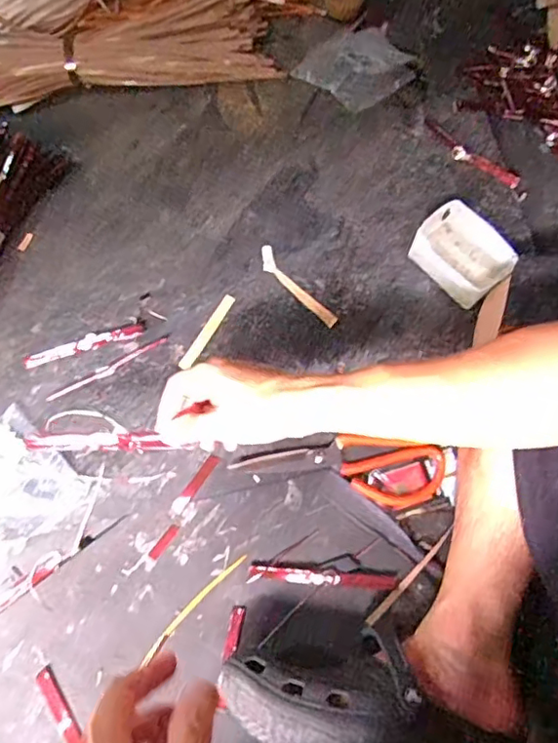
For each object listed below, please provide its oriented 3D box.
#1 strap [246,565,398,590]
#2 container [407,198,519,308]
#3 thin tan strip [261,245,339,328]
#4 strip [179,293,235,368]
[{"bbox_3d":[0.042,0.207,0.576,0.147,0.010,0.016,4,70,4],"label":"strap"},{"bbox_3d":[0.206,-0.130,0.641,0.072,0.056,0.104,-41,73,-12],"label":"container"},{"bbox_3d":[0.020,-0.098,0.667,0.021,0.013,0.124,-39,72,-11],"label":"thin tan strip"},{"bbox_3d":[-0.080,-0.047,0.653,0.015,0.005,0.096,29,74,13],"label":"strip"}]

